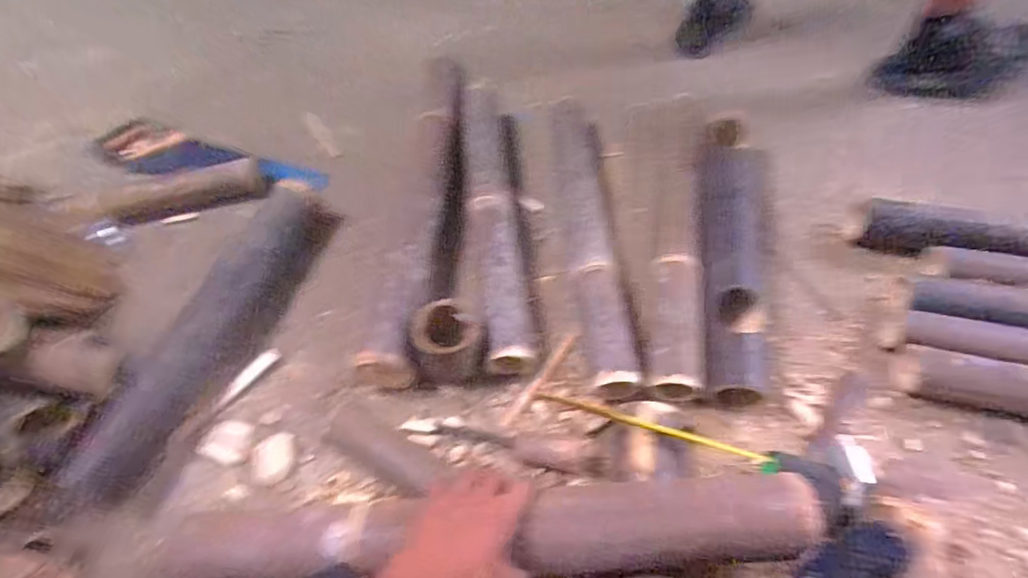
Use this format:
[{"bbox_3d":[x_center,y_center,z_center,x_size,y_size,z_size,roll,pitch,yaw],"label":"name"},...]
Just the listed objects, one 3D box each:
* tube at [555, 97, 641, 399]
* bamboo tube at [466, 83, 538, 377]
[{"bbox_3d":[0.110,-0.115,0.786,0.071,0.079,0.567,-4,57,2],"label":"tube"},{"bbox_3d":[-0.035,-0.131,0.818,0.071,0.068,0.546,-7,57,-1],"label":"bamboo tube"}]

